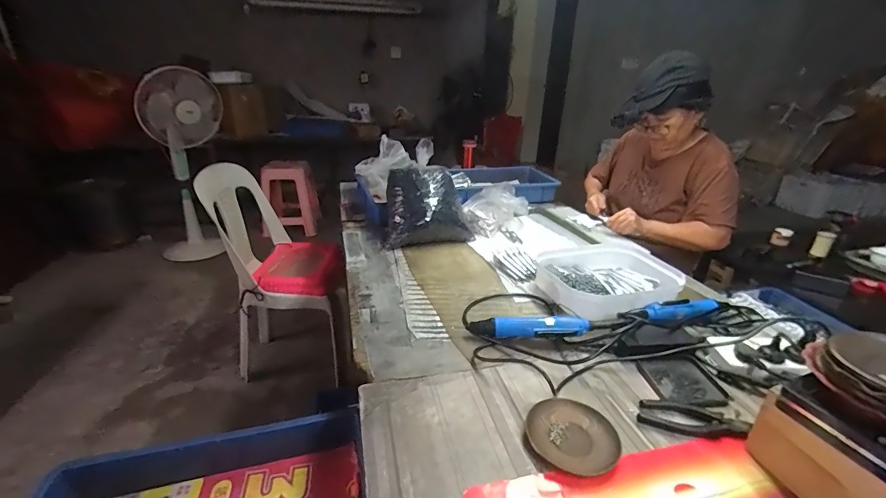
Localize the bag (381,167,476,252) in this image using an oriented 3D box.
[{"bbox_3d":[-0.042,-0.116,1.113,0.249,0.192,0.164,-2,24,-8],"label":"bag"}]

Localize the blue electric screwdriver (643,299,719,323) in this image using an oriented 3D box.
[{"bbox_3d":[0.458,0.118,0.745,0.151,0.030,0.037,-4,24,-13],"label":"blue electric screwdriver"}]

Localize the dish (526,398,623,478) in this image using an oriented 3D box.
[{"bbox_3d":[0.170,0.240,0.513,0.113,0.009,0.111,3,22,-1],"label":"dish"}]

